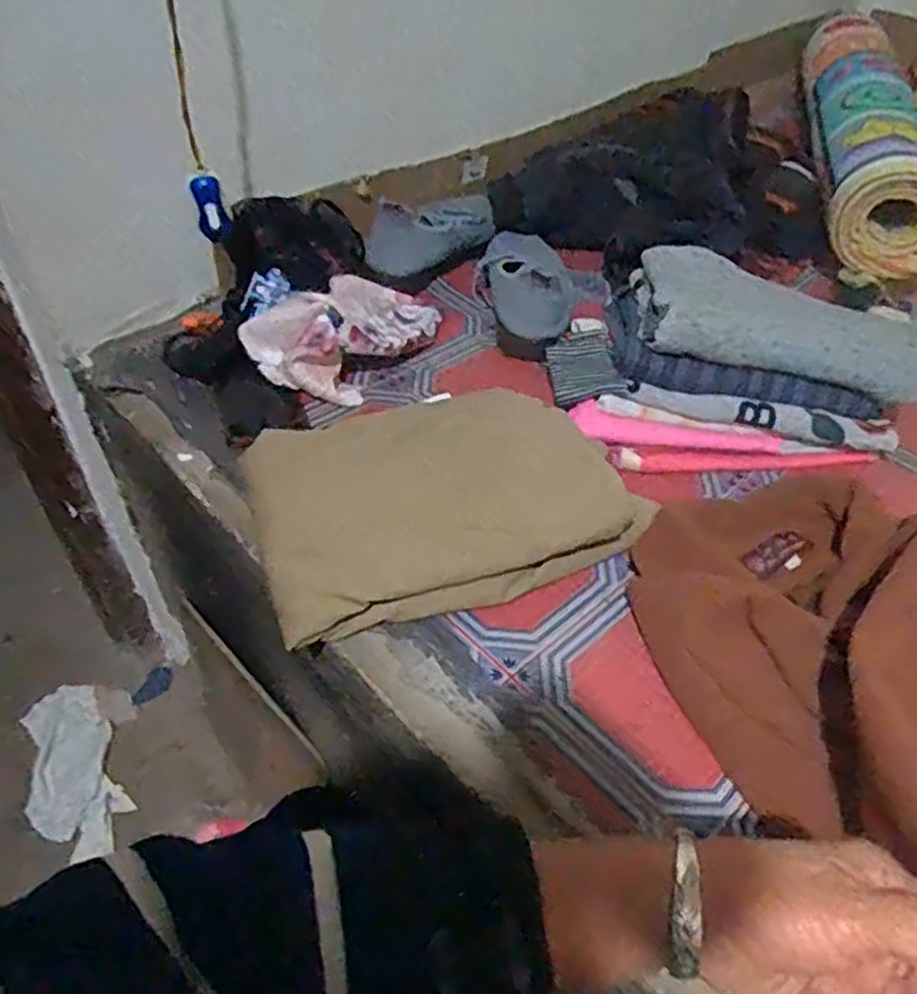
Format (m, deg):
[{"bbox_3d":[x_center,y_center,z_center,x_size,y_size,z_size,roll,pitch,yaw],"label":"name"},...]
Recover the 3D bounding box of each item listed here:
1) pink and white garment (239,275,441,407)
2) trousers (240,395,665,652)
[{"bbox_3d":[-0.108,-0.192,0.774,0.122,0.079,0.229,27,50,20],"label":"pink and white garment"},{"bbox_3d":[-0.011,-0.002,0.607,0.298,0.062,0.187,-9,48,-13],"label":"trousers"}]

